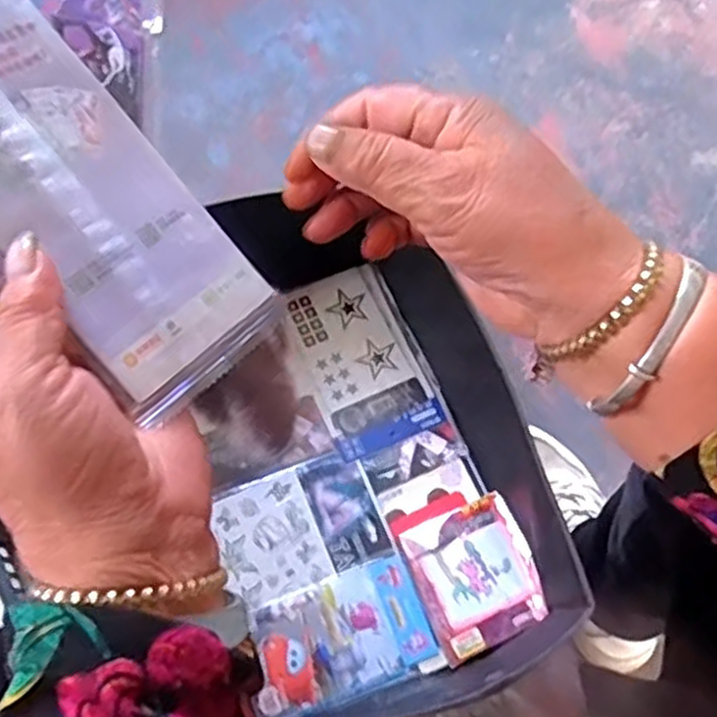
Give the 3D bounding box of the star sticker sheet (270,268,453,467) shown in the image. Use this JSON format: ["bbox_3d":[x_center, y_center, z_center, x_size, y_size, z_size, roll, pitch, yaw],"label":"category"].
[{"bbox_3d":[0.000,-0.001,0.789,0.120,0.009,0.190,-22,71,-15],"label":"star sticker sheet"}]

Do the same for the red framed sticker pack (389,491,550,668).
[{"bbox_3d":[0.106,0.194,0.708,0.106,0.011,0.136,-21,68,-10],"label":"red framed sticker pack"}]

